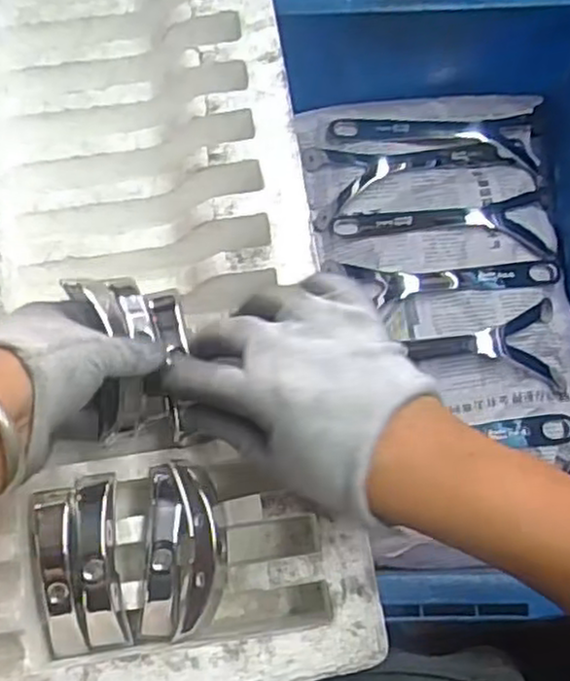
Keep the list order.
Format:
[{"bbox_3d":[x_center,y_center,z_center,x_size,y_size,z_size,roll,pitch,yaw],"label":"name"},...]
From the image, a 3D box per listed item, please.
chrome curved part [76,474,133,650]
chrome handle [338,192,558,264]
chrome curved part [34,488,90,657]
[{"bbox_3d":[-0.101,0.120,0.403,0.021,0.031,0.092,-8,73,-3],"label":"chrome curved part"},{"bbox_3d":[0.161,-0.103,0.709,0.210,0.028,0.072,-7,73,-2],"label":"chrome handle"},{"bbox_3d":[-0.121,0.125,0.396,0.022,0.031,0.084,-8,73,-3],"label":"chrome curved part"}]

